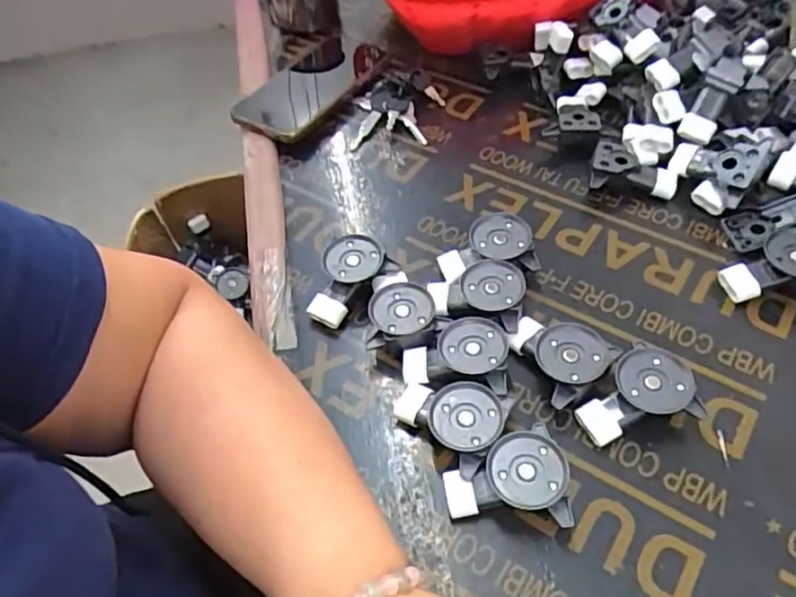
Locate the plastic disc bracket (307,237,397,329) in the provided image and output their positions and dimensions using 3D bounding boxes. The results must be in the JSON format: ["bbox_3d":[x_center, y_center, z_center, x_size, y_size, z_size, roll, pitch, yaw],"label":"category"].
[{"bbox_3d":[-0.040,-0.014,0.448,0.065,0.031,0.040,-39,58,-23],"label":"plastic disc bracket"}]

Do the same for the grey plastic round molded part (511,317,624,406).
[{"bbox_3d":[0.098,0.040,0.396,0.061,0.028,0.053,27,59,24],"label":"grey plastic round molded part"}]

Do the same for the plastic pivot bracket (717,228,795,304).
[{"bbox_3d":[0.259,-0.022,0.427,0.067,0.031,0.042,-1,51,5],"label":"plastic pivot bracket"}]

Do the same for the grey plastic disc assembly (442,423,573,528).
[{"bbox_3d":[0.060,0.101,0.350,0.066,0.030,0.046,0,51,6],"label":"grey plastic disc assembly"}]

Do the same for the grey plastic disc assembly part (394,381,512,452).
[{"bbox_3d":[0.030,0.072,0.374,0.067,0.027,0.040,11,53,14],"label":"grey plastic disc assembly part"}]

